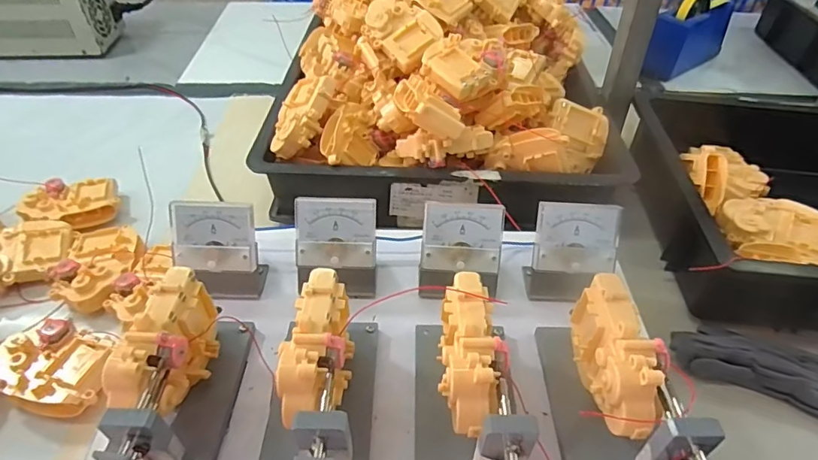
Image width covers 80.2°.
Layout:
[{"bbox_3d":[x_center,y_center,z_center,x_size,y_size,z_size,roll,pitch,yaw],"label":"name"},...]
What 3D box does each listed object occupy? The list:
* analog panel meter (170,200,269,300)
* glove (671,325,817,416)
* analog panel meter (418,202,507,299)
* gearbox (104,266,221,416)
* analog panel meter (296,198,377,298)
[{"bbox_3d":[-0.155,0.020,0.392,0.064,0.077,0.048,-2,44,-5],"label":"analog panel meter"},{"bbox_3d":[0.320,0.122,0.426,0.160,0.020,0.057,13,45,11],"label":"glove"},{"bbox_3d":[0.042,0.020,0.399,0.065,0.074,0.039,1,44,-1],"label":"analog panel meter"},{"bbox_3d":[-0.152,0.077,0.312,0.032,0.065,0.089,4,44,1],"label":"gearbox"},{"bbox_3d":[-0.059,0.016,0.399,0.063,0.071,0.044,0,44,-2],"label":"analog panel meter"}]

